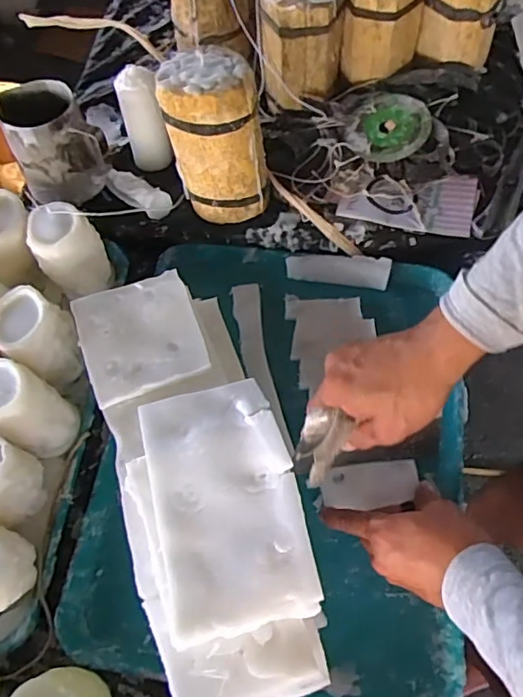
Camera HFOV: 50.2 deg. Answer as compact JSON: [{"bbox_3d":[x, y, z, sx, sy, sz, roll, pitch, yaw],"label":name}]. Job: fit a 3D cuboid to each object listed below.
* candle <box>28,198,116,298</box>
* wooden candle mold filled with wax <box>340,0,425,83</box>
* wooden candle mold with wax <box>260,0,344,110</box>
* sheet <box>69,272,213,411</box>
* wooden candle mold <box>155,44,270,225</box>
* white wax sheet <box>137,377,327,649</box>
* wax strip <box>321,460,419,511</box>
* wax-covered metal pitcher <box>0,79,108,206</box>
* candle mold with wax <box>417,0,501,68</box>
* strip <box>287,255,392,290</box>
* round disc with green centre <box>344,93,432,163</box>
[{"bbox_3d":[-0.208,-0.104,0.613,0.070,0.096,0.070,-29,64,-12],"label":"candle"},{"bbox_3d":[0.141,-0.386,0.659,0.093,0.106,0.089,3,62,4],"label":"wooden candle mold filled with wax"},{"bbox_3d":[0.046,-0.359,0.651,0.091,0.113,0.096,3,62,4],"label":"wooden candle mold with wax"},{"bbox_3d":[-0.118,-0.014,0.543,0.111,0.007,0.114,-20,68,-9],"label":"sheet"},{"bbox_3d":[-0.046,-0.221,0.586,0.098,0.151,0.092,-5,62,0],"label":"wooden candle mold"},{"bbox_3d":[-0.031,0.122,0.462,0.115,0.016,0.199,-14,62,-5],"label":"white wax sheet"},{"bbox_3d":[0.102,0.128,0.527,0.088,0.004,0.039,-7,82,9],"label":"wax strip"},{"bbox_3d":[-0.229,-0.230,0.626,0.091,0.100,0.096,-24,63,-10],"label":"wax-covered metal pitcher"},{"bbox_3d":[0.232,-0.405,0.658,0.092,0.094,0.090,15,64,10],"label":"candle mold with wax"},{"bbox_3d":[0.088,-0.092,0.641,0.114,0.004,0.035,8,95,6],"label":"strip"},{"bbox_3d":[0.146,-0.258,0.648,0.092,0.020,0.089,-1,62,2],"label":"round disc with green centre"}]

